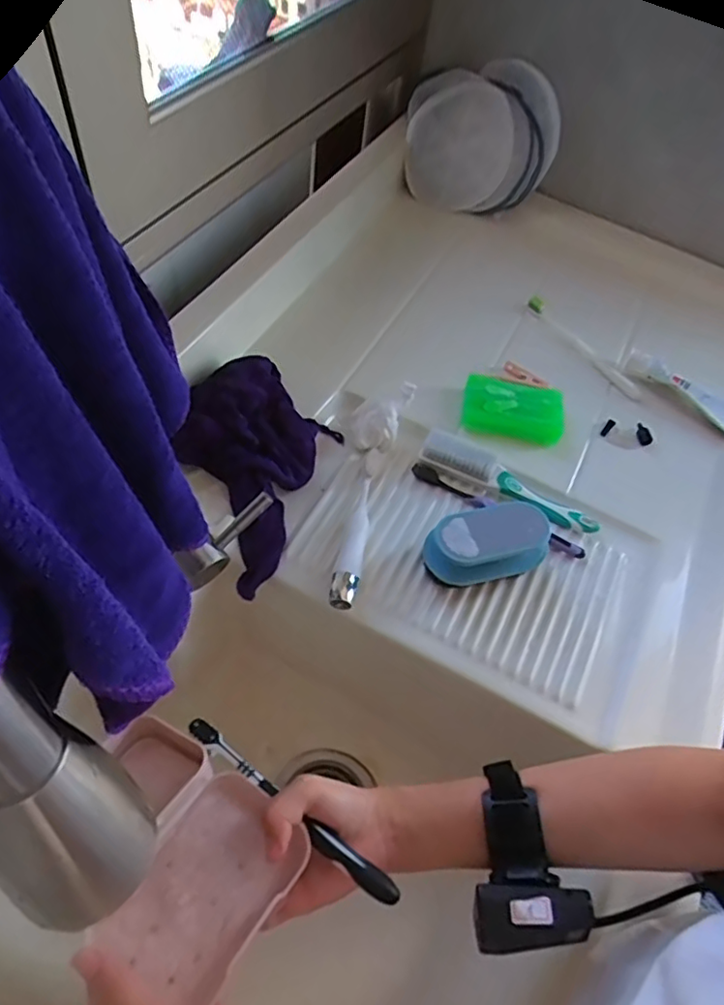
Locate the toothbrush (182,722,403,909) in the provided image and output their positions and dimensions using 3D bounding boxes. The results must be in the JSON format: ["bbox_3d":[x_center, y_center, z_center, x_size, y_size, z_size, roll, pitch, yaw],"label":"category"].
[{"bbox_3d":[-0.053,0.205,0.405,0.185,0.008,0.014,29,61,25],"label":"toothbrush"}]

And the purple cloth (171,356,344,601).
[{"bbox_3d":[-0.115,-0.045,0.562,0.145,0.075,0.221,22,57,5],"label":"purple cloth"}]

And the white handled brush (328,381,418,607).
[{"bbox_3d":[-0.003,-0.015,0.563,0.056,0.046,0.235,17,56,2],"label":"white handled brush"}]

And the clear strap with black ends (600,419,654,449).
[{"bbox_3d":[0.292,-0.076,0.655,0.051,0.014,0.028,10,56,-3],"label":"clear strap with black ends"}]

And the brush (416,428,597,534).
[{"bbox_3d":[0.147,-0.022,0.589,0.183,0.024,0.033,27,57,8],"label":"brush"}]

